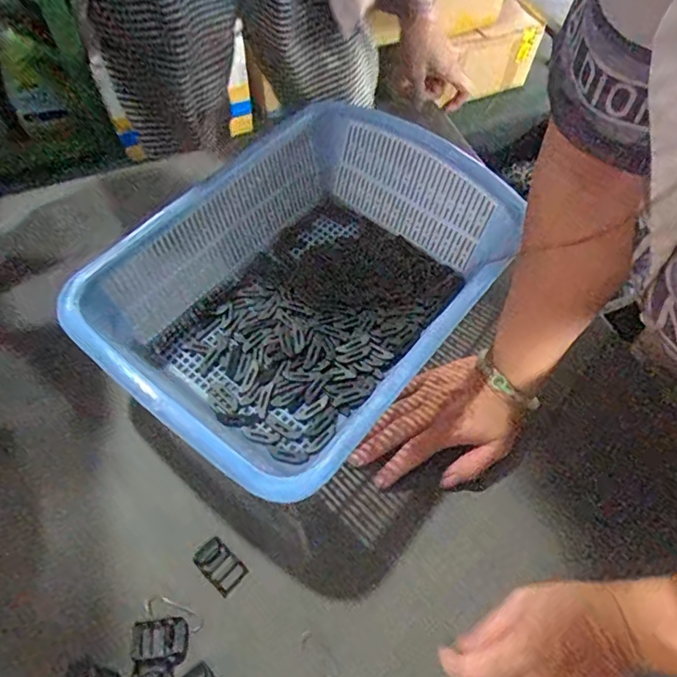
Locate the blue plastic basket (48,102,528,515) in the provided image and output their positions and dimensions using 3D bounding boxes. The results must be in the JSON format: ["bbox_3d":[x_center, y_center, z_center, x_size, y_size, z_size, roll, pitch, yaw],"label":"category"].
[{"bbox_3d":[-0.023,-0.046,0.491,0.255,0.107,0.350,36,64,17],"label":"blue plastic basket"}]

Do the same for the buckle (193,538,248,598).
[{"bbox_3d":[-0.094,0.178,0.424,0.040,0.004,0.025,39,65,18],"label":"buckle"}]

